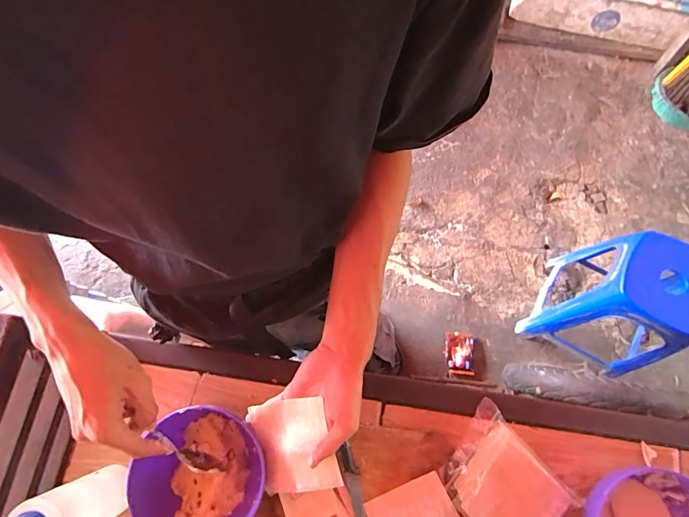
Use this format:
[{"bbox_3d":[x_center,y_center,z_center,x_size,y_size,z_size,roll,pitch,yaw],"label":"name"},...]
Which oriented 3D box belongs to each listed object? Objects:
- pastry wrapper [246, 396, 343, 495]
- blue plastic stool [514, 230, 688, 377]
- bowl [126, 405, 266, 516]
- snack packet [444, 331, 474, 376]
[{"bbox_3d":[-0.060,0.219,0.456,0.096,0.013,0.097,-17,82,23],"label":"pastry wrapper"},{"bbox_3d":[0.824,0.140,1.199,0.298,0.404,0.331,34,76,10],"label":"blue plastic stool"},{"bbox_3d":[-0.174,0.261,0.477,0.136,0.076,0.141,0,72,0],"label":"bowl"},{"bbox_3d":[0.400,0.330,1.371,0.096,0.015,0.138,6,72,2],"label":"snack packet"}]

